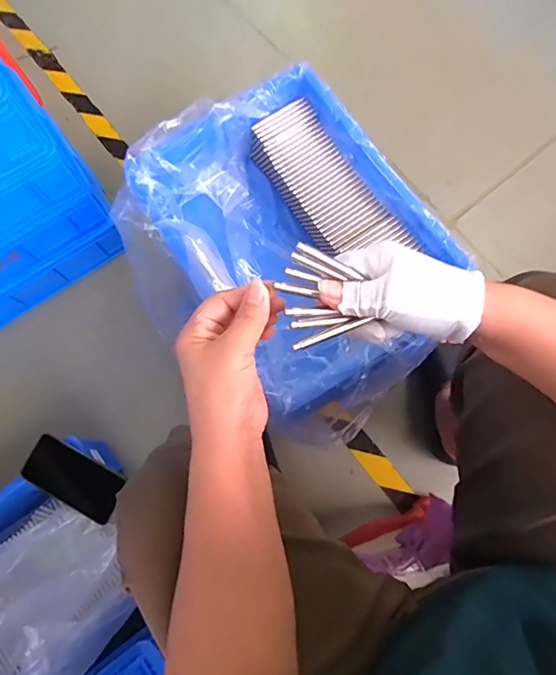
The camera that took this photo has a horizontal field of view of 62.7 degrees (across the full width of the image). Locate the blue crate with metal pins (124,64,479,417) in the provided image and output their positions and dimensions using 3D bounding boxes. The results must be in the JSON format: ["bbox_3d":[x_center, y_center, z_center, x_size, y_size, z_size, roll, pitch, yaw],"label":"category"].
[{"bbox_3d":[0.015,-0.144,0.645,0.320,0.129,0.394,-33,77,-7],"label":"blue crate with metal pins"}]

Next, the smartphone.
[{"bbox_3d":[-0.319,0.220,0.713,0.153,0.014,0.075,30,75,-2],"label":"smartphone"}]

